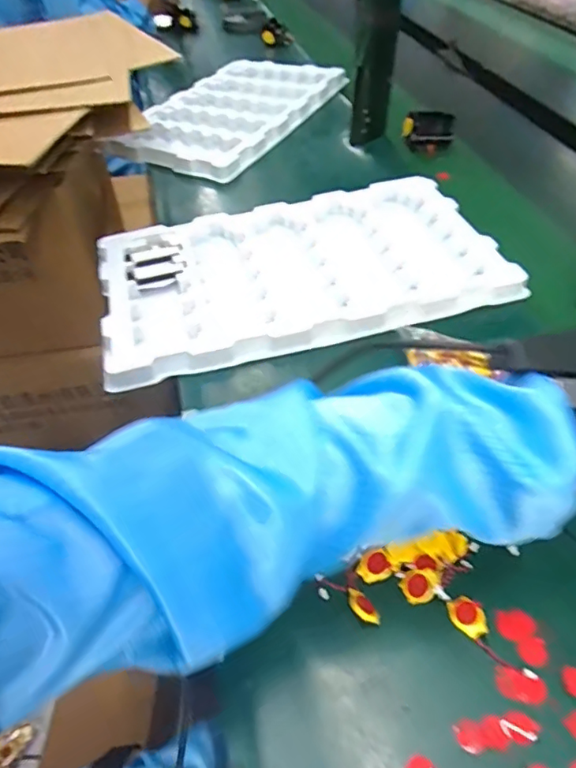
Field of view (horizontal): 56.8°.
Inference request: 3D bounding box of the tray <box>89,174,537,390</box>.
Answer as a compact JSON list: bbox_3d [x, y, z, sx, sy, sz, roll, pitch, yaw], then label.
[{"bbox_3d":[0.008,-0.133,0.596,0.423,0.024,0.249,-11,49,-7],"label":"tray"}]

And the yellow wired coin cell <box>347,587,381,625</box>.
[{"bbox_3d":[0.048,0.145,0.347,0.015,0.009,0.026,-24,52,-18],"label":"yellow wired coin cell"}]

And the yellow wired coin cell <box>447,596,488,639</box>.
[{"bbox_3d":[0.117,0.151,0.343,0.021,0.004,0.025,-17,50,-13],"label":"yellow wired coin cell"}]

